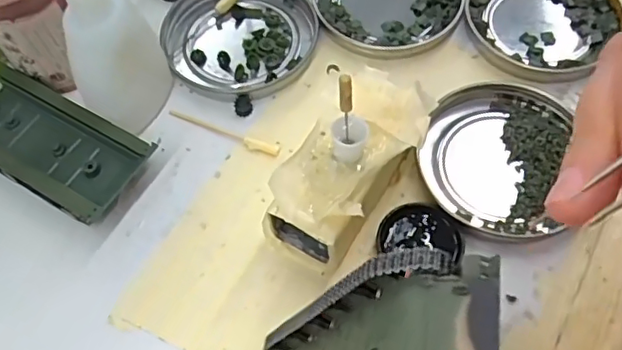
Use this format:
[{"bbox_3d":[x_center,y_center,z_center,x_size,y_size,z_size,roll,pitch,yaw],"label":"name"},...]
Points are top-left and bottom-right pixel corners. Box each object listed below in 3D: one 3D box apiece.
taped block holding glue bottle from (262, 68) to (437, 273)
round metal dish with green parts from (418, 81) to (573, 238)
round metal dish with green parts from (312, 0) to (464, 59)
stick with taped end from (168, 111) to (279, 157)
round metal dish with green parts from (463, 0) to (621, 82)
[{"bbox_3d":[0.016,-0.005,0.251,0.042,0.049,0.086,29,65,16],"label":"taped block holding glue bottle"},{"bbox_3d":[0.084,-0.009,0.276,0.063,0.013,0.073,7,61,5],"label":"round metal dish with green parts"},{"bbox_3d":[0.040,-0.097,0.323,0.075,0.010,0.078,-1,60,3],"label":"round metal dish with green parts"},{"bbox_3d":[-0.042,-0.021,0.287,0.059,0.004,0.006,20,63,12],"label":"stick with taped end"},{"bbox_3d":[0.118,-0.084,0.312,0.072,0.008,0.077,33,66,17],"label":"round metal dish with green parts"}]

